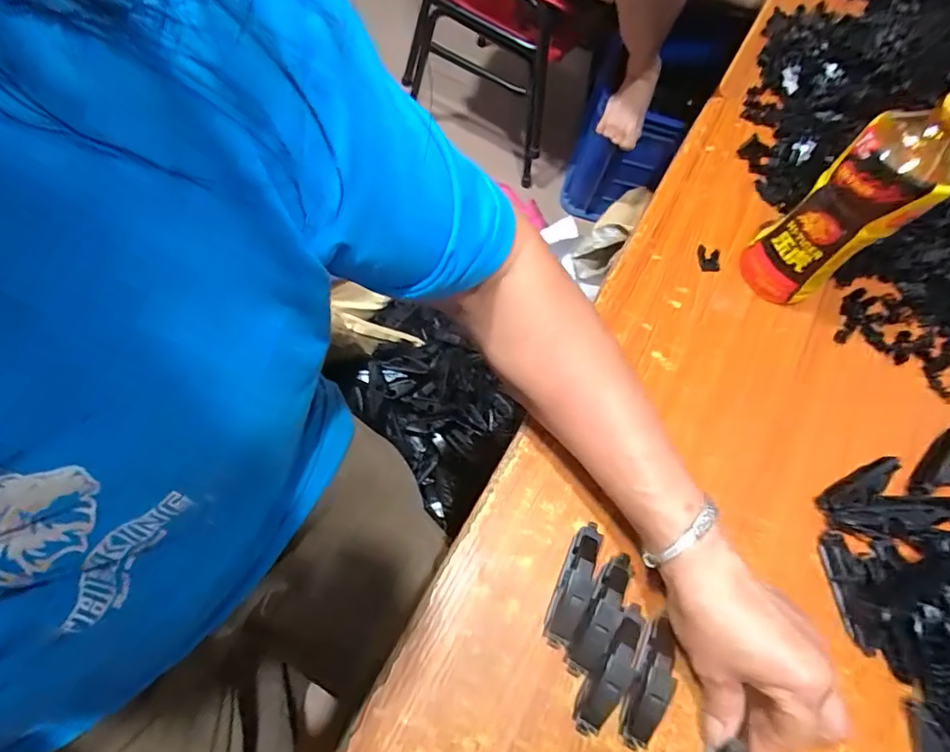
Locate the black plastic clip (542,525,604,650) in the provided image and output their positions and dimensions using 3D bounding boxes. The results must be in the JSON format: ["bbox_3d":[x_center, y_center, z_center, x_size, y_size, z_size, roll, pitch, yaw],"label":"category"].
[{"bbox_3d":[0.067,0.136,0.341,0.019,0.022,0.081,25,67,4],"label":"black plastic clip"}]

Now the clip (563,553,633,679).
[{"bbox_3d":[0.083,0.154,0.337,0.022,0.021,0.081,27,67,5],"label":"clip"}]

